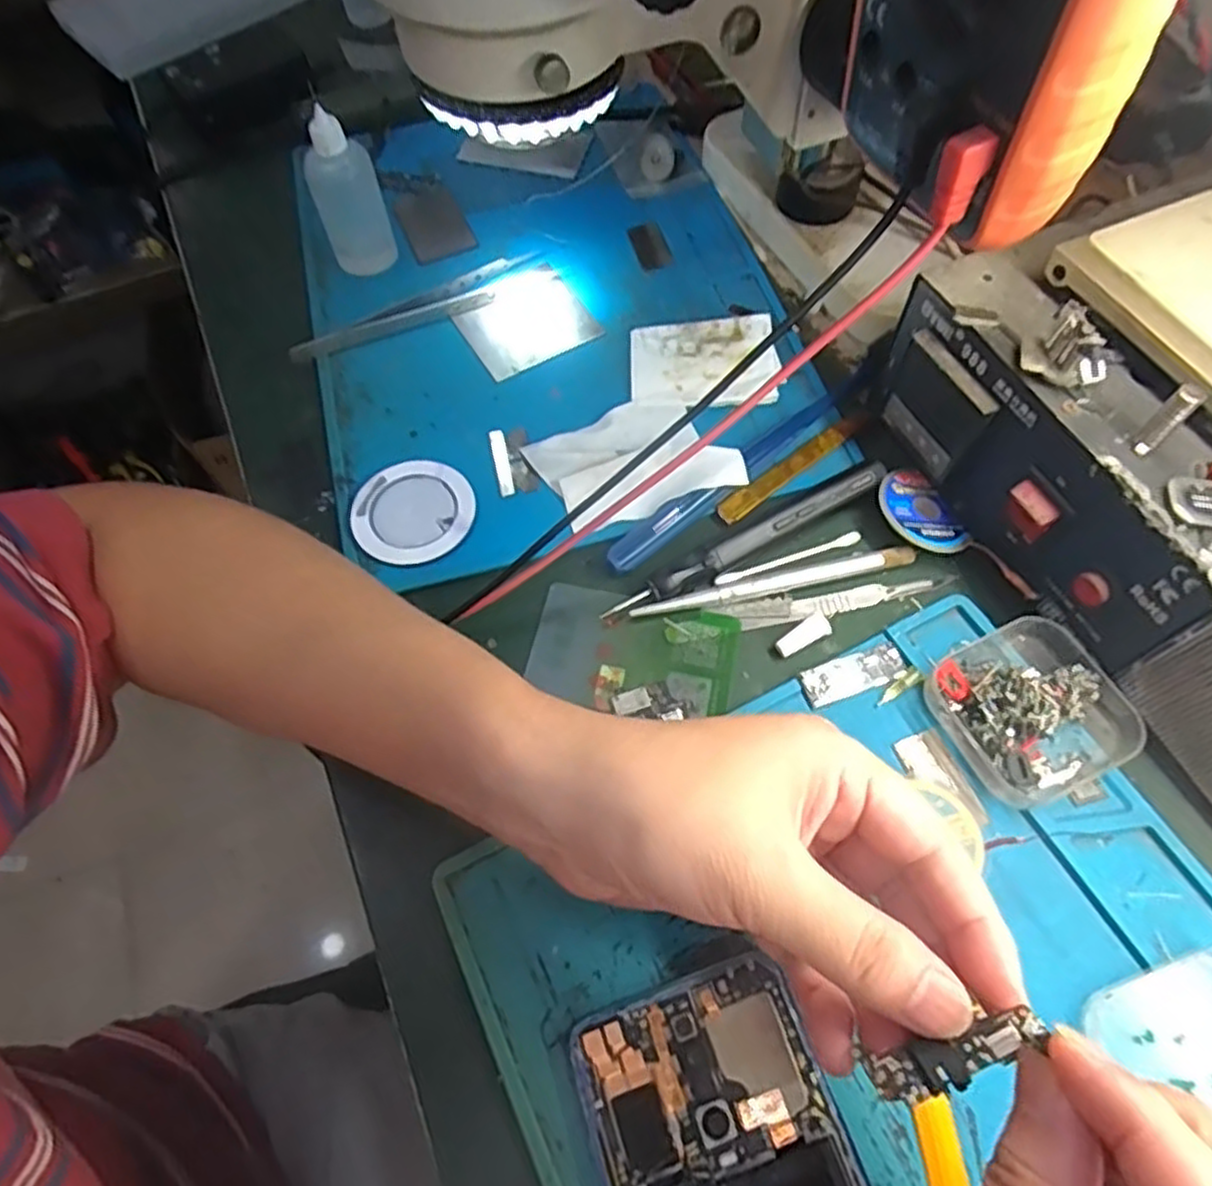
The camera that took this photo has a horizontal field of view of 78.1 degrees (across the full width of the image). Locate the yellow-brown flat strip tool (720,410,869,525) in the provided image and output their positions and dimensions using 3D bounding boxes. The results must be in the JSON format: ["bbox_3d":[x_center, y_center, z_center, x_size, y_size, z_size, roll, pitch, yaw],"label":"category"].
[{"bbox_3d":[0.089,-0.060,0.356,0.088,0.008,0.011,-35,66,-15],"label":"yellow-brown flat strip tool"}]

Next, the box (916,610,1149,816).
[{"bbox_3d":[0.165,0.044,0.286,0.065,0.021,0.063,-30,64,-13],"label":"box"}]

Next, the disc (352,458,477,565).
[{"bbox_3d":[-0.090,-0.039,0.351,0.054,0.005,0.054,-1,62,2],"label":"disc"}]

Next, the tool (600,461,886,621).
[{"bbox_3d":[0.064,-0.022,0.331,0.141,0.013,0.011,-27,64,-12],"label":"tool"}]

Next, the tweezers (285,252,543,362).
[{"bbox_3d":[-0.099,-0.156,0.411,0.147,0.010,0.022,-29,64,-13],"label":"tweezers"}]

